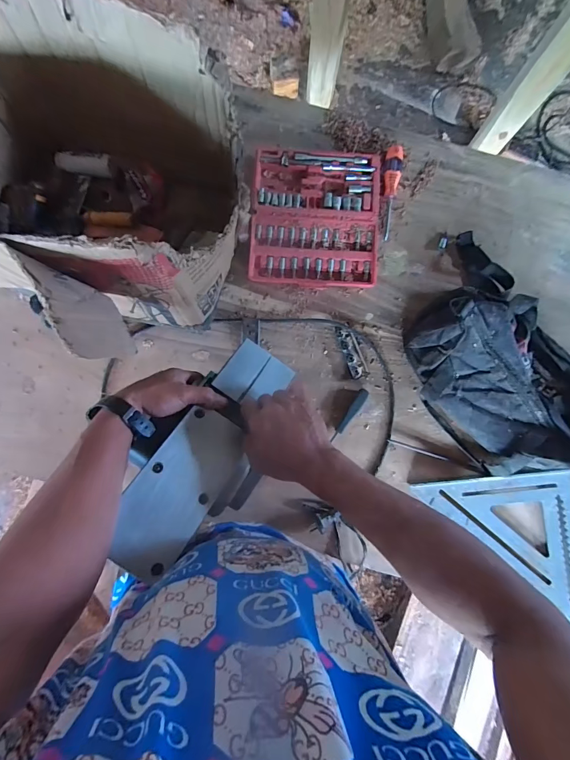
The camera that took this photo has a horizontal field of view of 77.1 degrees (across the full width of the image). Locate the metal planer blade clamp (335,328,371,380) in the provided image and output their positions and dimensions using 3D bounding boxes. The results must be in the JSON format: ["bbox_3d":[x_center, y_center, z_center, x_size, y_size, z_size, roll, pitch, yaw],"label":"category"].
[{"bbox_3d":[0.127,-0.053,0.671,0.037,0.006,0.101,-19,85,-3],"label":"metal planer blade clamp"}]

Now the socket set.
[{"bbox_3d":[0.058,-0.306,0.679,0.236,0.023,0.250,4,85,-1],"label":"socket set"}]

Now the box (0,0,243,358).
[{"bbox_3d":[-0.299,-0.268,0.527,0.436,0.283,0.408,18,84,0],"label":"box"}]

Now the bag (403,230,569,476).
[{"bbox_3d":[0.368,-0.038,0.637,0.261,0.091,0.434,-33,86,-4],"label":"bag"}]

